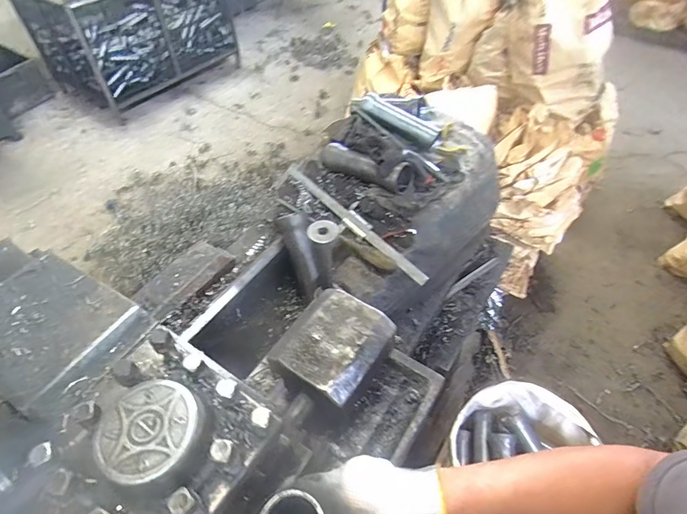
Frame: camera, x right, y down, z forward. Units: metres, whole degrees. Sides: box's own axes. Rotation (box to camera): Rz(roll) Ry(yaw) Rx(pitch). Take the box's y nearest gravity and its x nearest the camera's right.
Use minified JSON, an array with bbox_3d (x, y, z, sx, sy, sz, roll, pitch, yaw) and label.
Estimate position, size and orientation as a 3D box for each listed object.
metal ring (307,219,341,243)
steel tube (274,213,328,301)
[{"bbox_3d":[-0.029,-0.038,0.590,0.045,0.006,0.038,9,66,9],"label":"metal ring"},{"bbox_3d":[-0.079,-0.002,0.803,0.056,0.058,0.171,-19,96,-14],"label":"steel tube"}]

